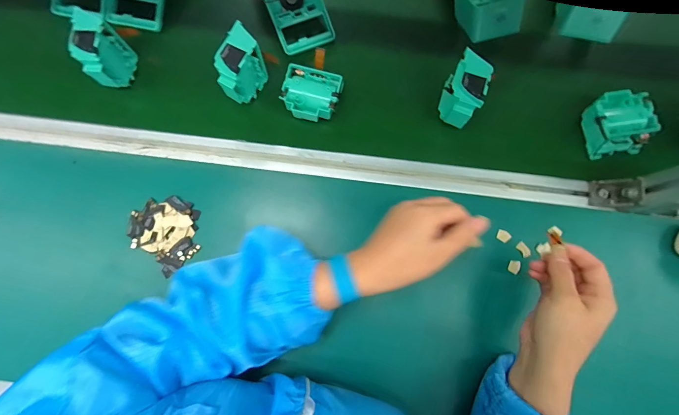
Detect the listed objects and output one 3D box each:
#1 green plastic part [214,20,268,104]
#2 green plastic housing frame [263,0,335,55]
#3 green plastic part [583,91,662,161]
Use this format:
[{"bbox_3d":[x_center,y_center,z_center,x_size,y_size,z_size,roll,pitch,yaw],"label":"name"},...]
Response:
[{"bbox_3d":[-0.132,-0.186,0.422,0.040,0.070,0.077,29,80,5],"label":"green plastic part"},{"bbox_3d":[-0.075,-0.319,0.465,0.082,0.054,0.179,-22,80,-4],"label":"green plastic housing frame"},{"bbox_3d":[0.377,-0.113,0.433,0.081,0.044,0.081,-1,75,5],"label":"green plastic part"}]

